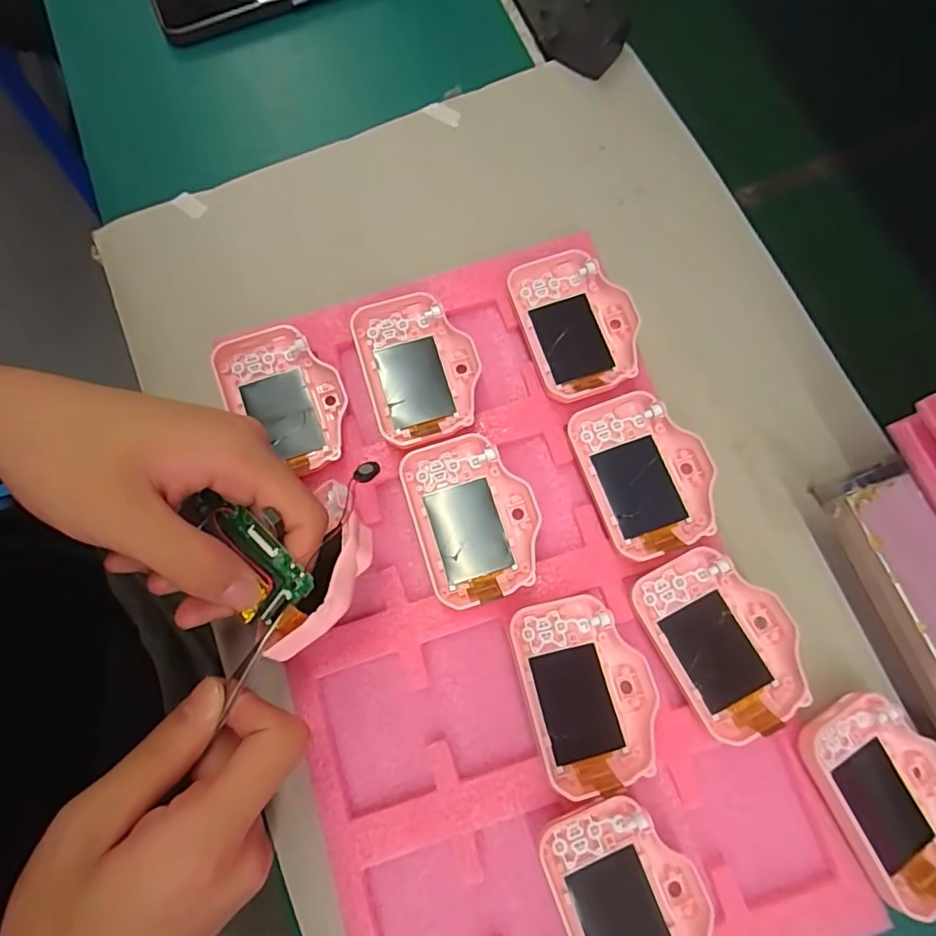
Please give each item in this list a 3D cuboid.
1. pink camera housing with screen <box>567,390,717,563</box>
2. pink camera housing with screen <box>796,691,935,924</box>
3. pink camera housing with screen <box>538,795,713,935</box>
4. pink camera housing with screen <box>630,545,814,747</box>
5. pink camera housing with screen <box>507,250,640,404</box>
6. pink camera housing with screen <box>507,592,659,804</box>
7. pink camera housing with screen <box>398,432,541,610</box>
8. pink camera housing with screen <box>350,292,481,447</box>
[{"bbox_3d":[0.093,0.002,0.292,0.058,0.018,0.082,-18,76,-3],"label":"pink camera housing with screen"},{"bbox_3d":[0.195,0.147,0.255,0.060,0.015,0.083,-25,76,-5],"label":"pink camera housing with screen"},{"bbox_3d":[0.071,0.190,0.242,0.060,0.022,0.080,-22,76,-4],"label":"pink camera housing with screen"},{"bbox_3d":[0.123,0.082,0.271,0.059,0.018,0.082,-26,76,-5],"label":"pink camera housing with screen"},{"bbox_3d":[0.062,-0.080,0.315,0.059,0.016,0.082,-17,76,-3],"label":"pink camera housing with screen"},{"bbox_3d":[0.057,0.104,0.265,0.058,0.020,0.083,-14,76,-2],"label":"pink camera housing with screen"},{"bbox_3d":[0.003,0.025,0.290,0.061,0.014,0.083,-19,76,-3],"label":"pink camera housing with screen"},{"bbox_3d":[-0.026,-0.054,0.309,0.061,0.015,0.083,-16,76,-3],"label":"pink camera housing with screen"}]

